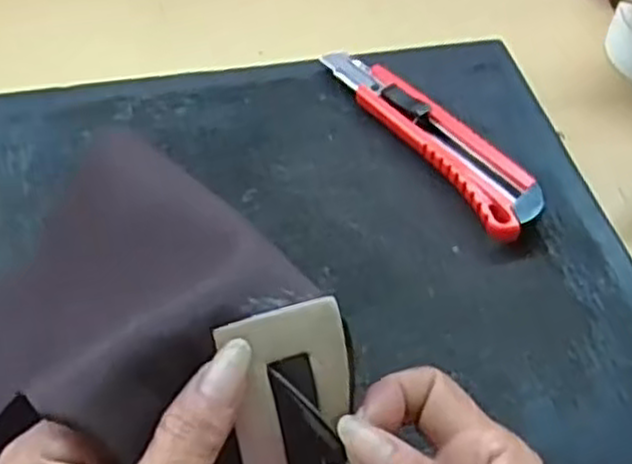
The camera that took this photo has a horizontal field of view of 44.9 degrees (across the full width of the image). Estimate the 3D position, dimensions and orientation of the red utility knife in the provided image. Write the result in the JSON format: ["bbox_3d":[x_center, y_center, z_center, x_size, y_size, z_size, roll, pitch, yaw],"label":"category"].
[{"bbox_3d":[0.065,-0.055,0.429,0.036,0.022,0.155,-27,60,-23],"label":"red utility knife"}]

